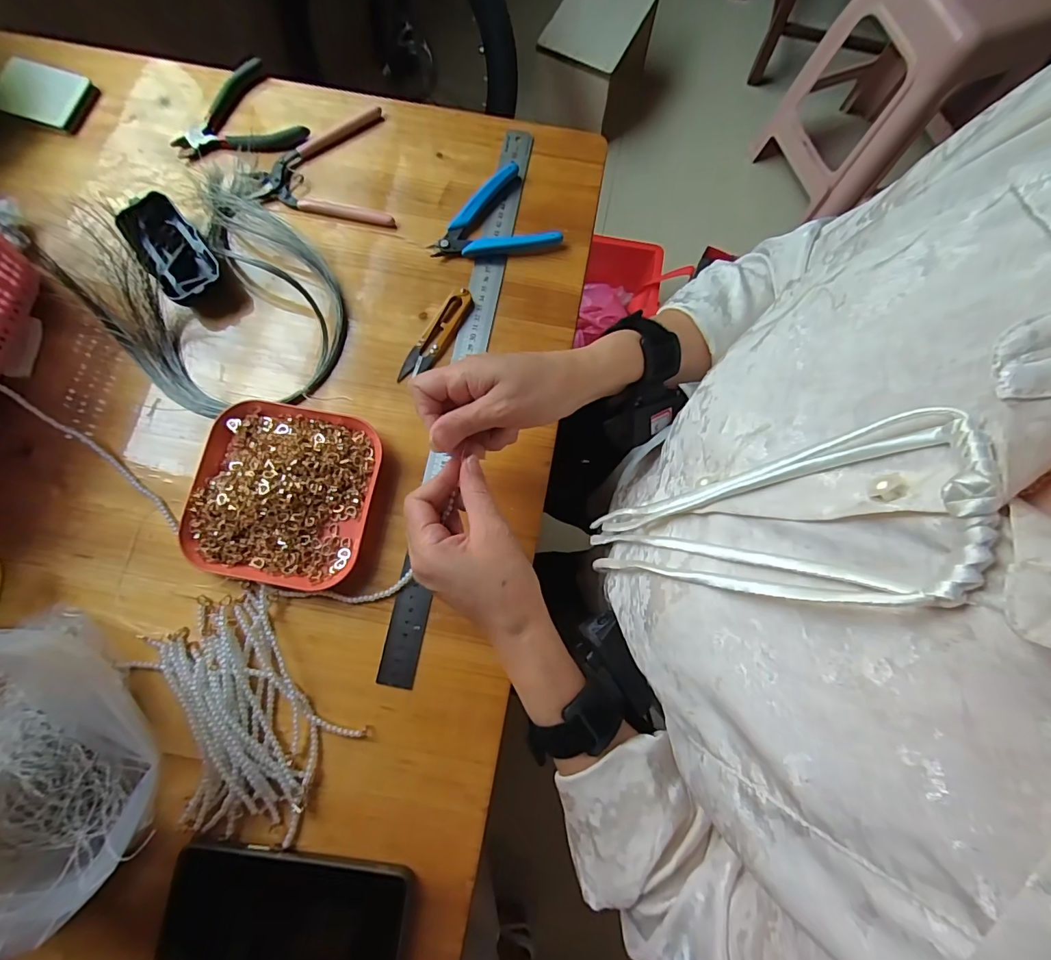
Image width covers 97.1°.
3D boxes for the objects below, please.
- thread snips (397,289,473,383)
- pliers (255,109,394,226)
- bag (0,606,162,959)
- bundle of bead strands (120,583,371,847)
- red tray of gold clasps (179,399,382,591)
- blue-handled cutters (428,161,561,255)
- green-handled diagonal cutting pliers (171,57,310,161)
[{"bbox_3d":[-0.081,-0.130,0.415,0.024,0.010,0.098,31,79,5],"label":"thread snips"},{"bbox_3d":[-0.192,-0.296,0.445,0.117,0.008,0.132,-9,78,-3],"label":"pliers"},{"bbox_3d":[-0.317,0.185,0.291,0.130,0.115,0.173,-28,80,-7],"label":"bag"},{"bbox_3d":[-0.215,0.174,0.345,0.121,0.020,0.168,-38,81,-8],"label":"bundle of bead strands"},{"bbox_3d":[-0.199,0.010,0.380,0.141,0.022,0.141,11,78,1],"label":"red tray of gold clasps"},{"bbox_3d":[-0.033,-0.233,0.434,0.107,0.018,0.086,-32,80,-7],"label":"blue-handled cutters"},{"bbox_3d":[-0.282,-0.345,0.450,0.110,0.016,0.091,-36,81,-8],"label":"green-handled diagonal cutting pliers"}]

